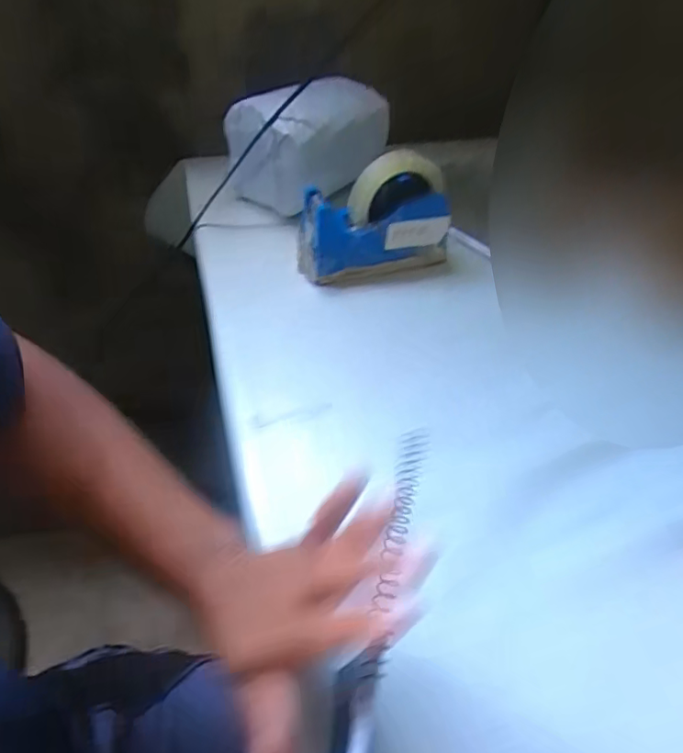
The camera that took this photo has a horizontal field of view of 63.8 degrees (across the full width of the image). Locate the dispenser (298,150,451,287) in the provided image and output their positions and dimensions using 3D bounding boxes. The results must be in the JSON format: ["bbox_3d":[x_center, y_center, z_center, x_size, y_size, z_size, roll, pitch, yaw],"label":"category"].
[{"bbox_3d":[0.037,-0.166,0.582,0.160,0.120,0.056,-13,48,-15],"label":"dispenser"}]

